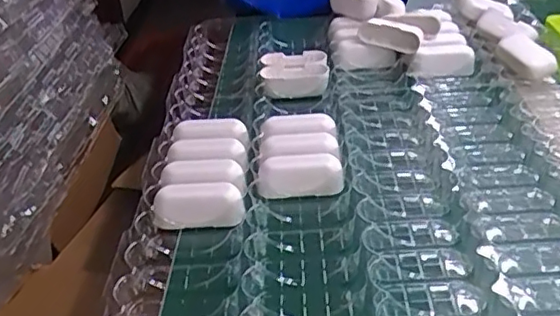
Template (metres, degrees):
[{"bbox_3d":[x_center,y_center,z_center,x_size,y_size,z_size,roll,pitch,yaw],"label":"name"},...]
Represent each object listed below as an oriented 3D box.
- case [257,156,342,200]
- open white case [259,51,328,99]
[{"bbox_3d":[0.016,0.016,0.455,0.063,0.030,0.019,0,33,7],"label":"case"},{"bbox_3d":[0.014,-0.085,0.595,0.065,0.023,0.068,-3,33,3],"label":"open white case"}]

